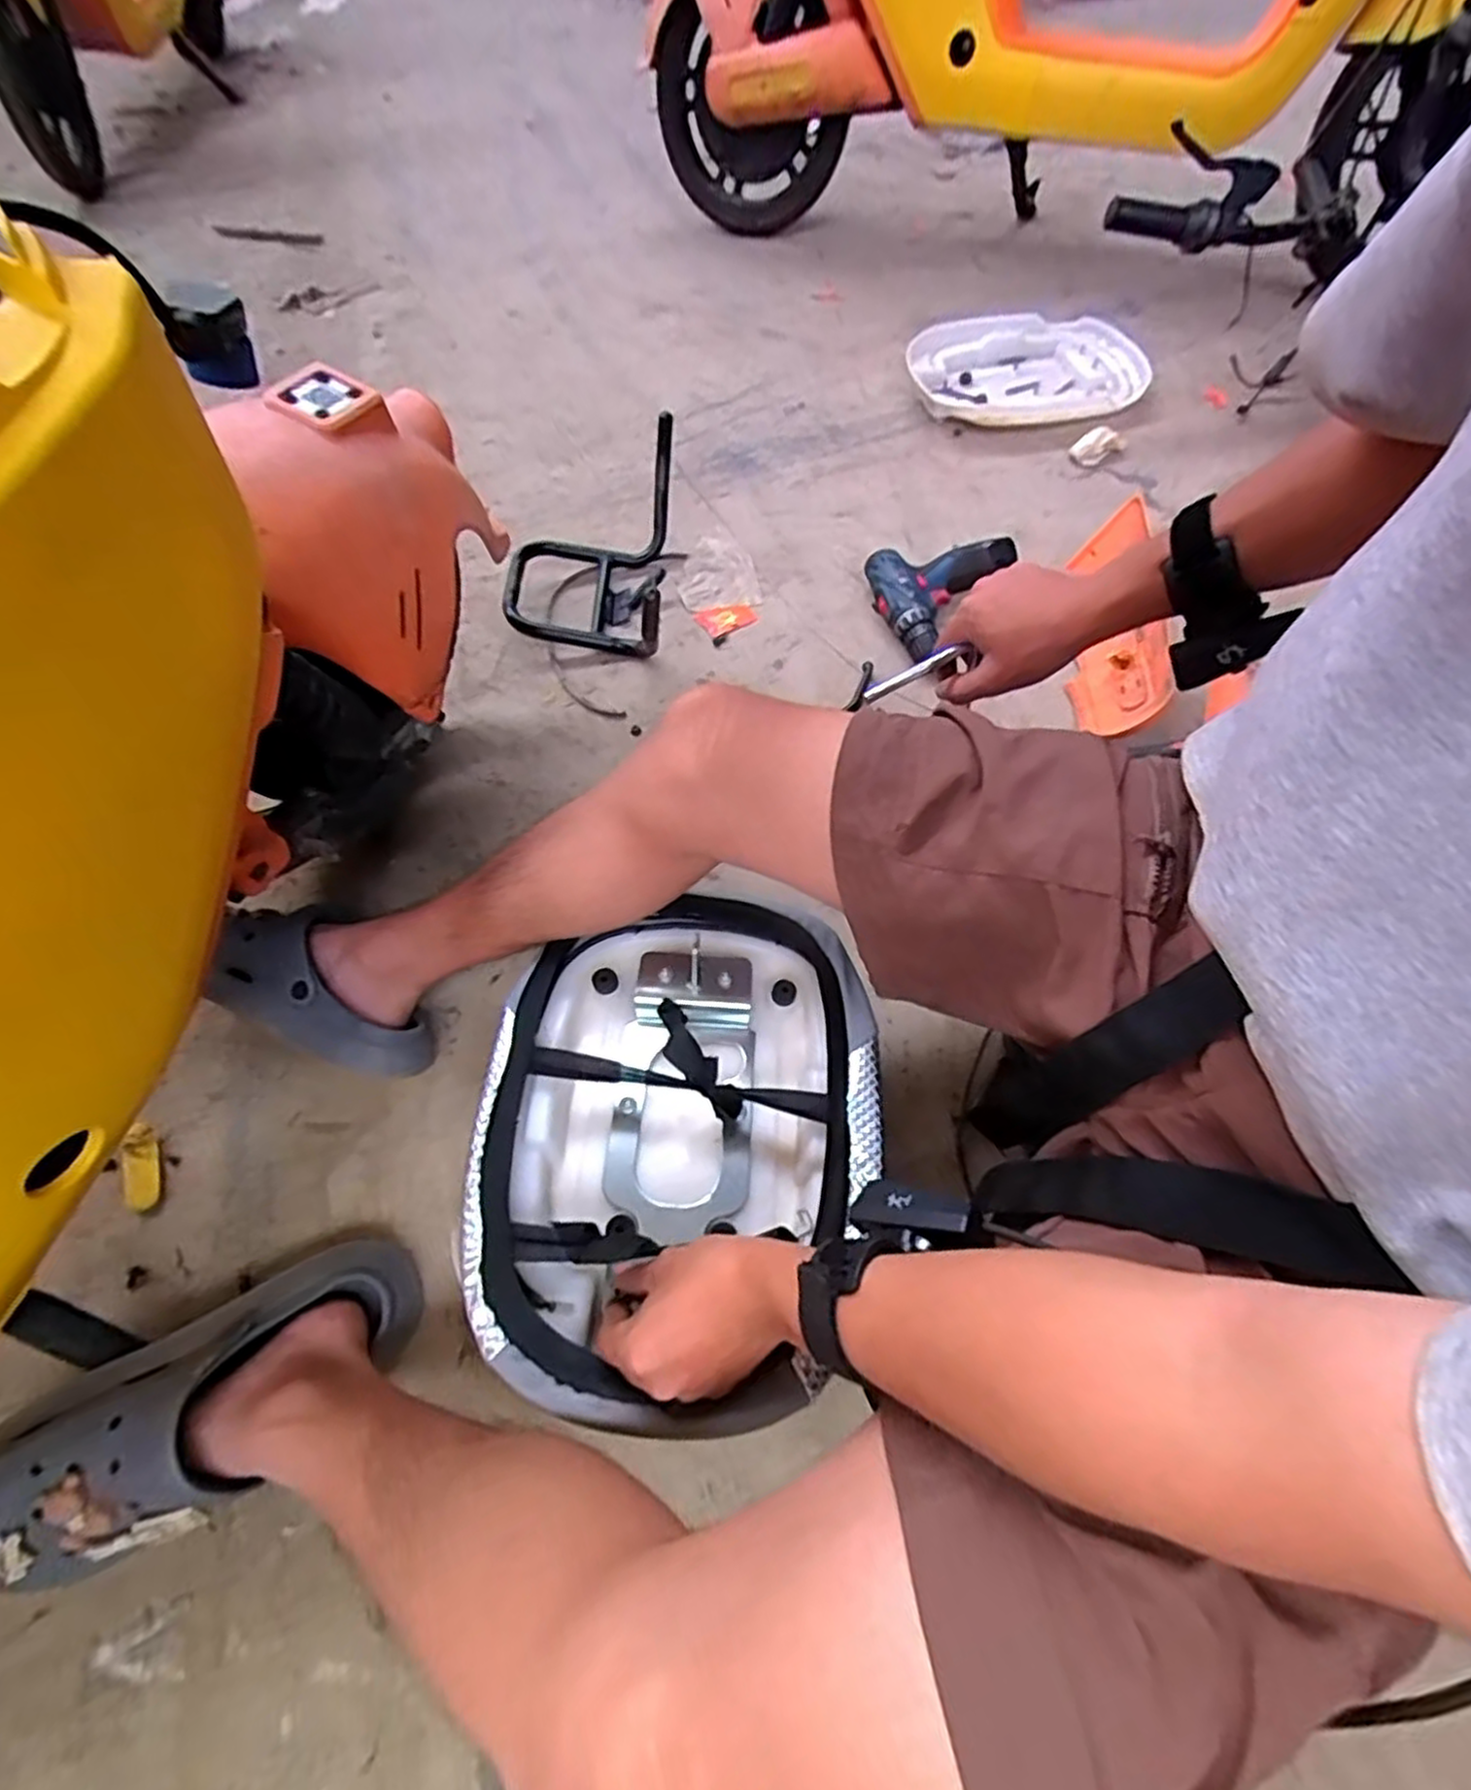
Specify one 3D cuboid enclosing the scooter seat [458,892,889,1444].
[{"bbox_3d":[-0.035,0.155,0.526,0.268,0.082,0.354,-2,60,2],"label":"scooter seat"}]

